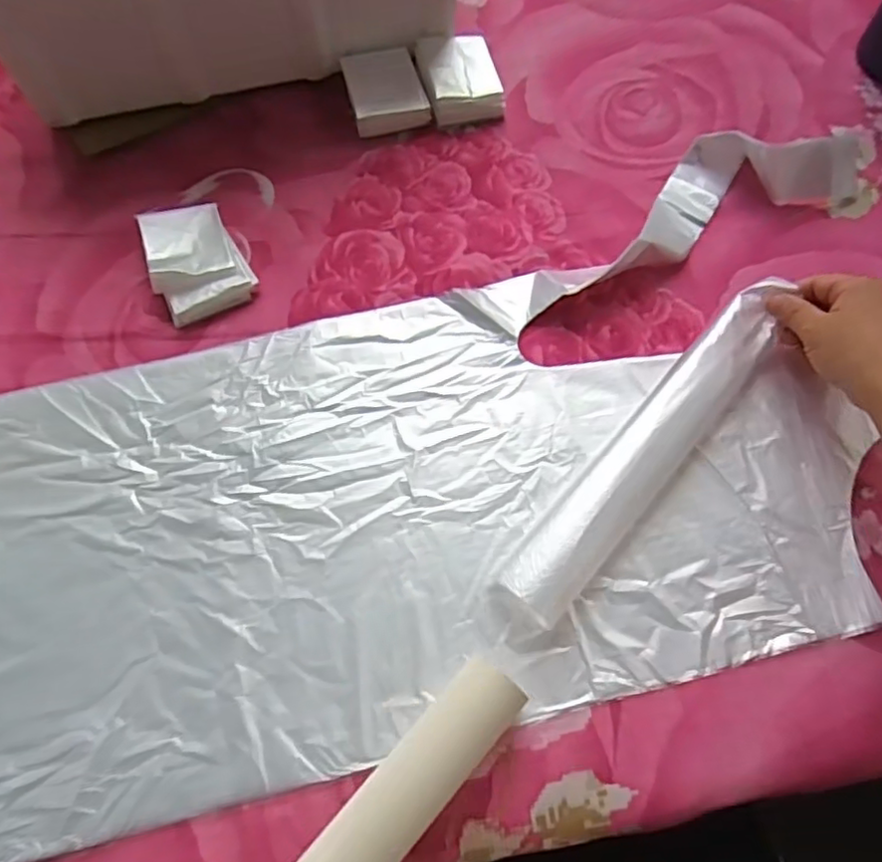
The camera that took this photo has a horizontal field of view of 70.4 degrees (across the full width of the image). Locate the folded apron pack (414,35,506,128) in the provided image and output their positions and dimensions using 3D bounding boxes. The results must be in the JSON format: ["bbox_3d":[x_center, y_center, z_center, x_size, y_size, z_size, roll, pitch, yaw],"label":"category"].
[{"bbox_3d":[0.017,-0.329,0.583,0.067,0.028,0.086,-12,68,-4],"label":"folded apron pack"}]

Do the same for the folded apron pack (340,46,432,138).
[{"bbox_3d":[-0.052,-0.315,0.581,0.067,0.024,0.083,-13,68,-5],"label":"folded apron pack"}]

